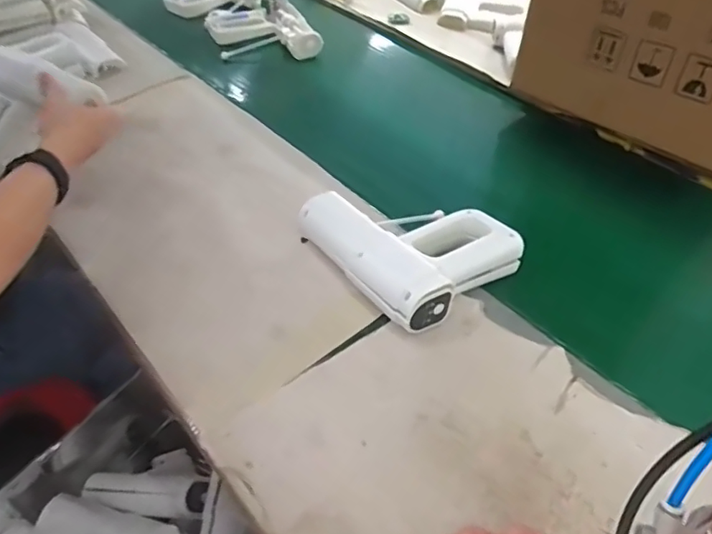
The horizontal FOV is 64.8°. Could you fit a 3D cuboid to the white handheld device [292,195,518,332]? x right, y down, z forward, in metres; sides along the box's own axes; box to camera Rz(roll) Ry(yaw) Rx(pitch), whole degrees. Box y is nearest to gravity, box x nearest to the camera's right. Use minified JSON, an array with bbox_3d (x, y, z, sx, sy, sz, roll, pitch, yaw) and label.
[{"bbox_3d":[0.063,-0.037,0.664,0.186,0.083,0.205,-30,53,-25],"label":"white handheld device"}]

